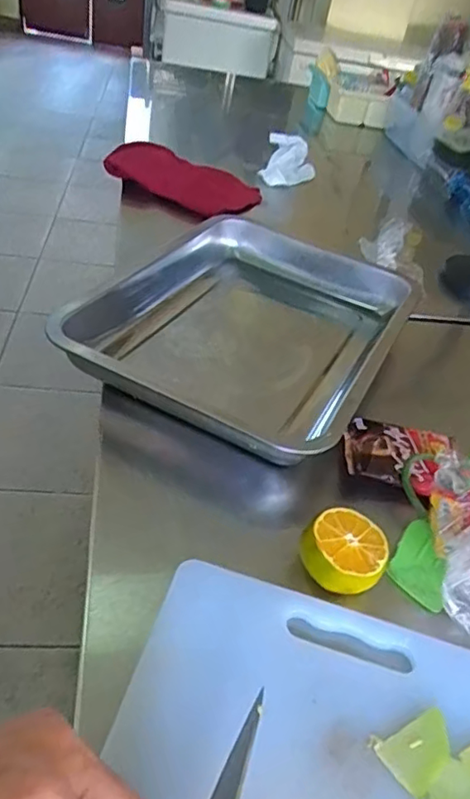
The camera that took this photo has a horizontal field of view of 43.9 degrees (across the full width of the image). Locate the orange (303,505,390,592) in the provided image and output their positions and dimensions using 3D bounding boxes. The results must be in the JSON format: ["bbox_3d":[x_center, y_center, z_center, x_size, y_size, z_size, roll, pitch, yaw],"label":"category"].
[{"bbox_3d":[0.074,0.100,0.388,0.052,0.032,0.051,7,40,-6],"label":"orange"}]

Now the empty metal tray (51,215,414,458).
[{"bbox_3d":[0.016,-0.089,0.595,0.277,0.056,0.364,23,41,13],"label":"empty metal tray"}]

